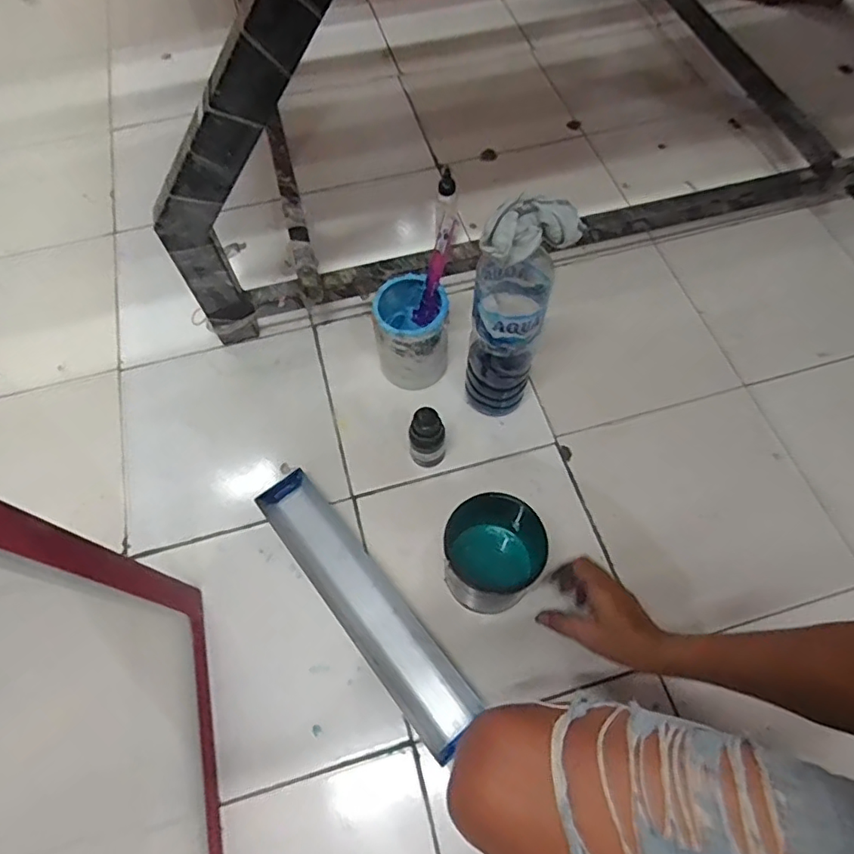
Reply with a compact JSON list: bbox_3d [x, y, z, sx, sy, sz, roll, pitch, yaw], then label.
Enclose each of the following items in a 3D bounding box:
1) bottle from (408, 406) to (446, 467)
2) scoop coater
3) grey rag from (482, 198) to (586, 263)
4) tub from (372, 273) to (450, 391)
[{"bbox_3d":[0.002,0.017,0.746,0.043,0.100,0.041,15,65,7],"label":"bottle"},{"bbox_3d":[-0.079,0.213,0.689,0.079,0.026,0.373,-37,69,-16],"label":"scoop coater"},{"bbox_3d":[0.101,-0.188,0.534,0.104,0.048,0.038,-18,65,-6],"label":"grey rag"},{"bbox_3d":[-0.021,-0.129,0.794,0.096,0.140,0.105,0,64,0],"label":"tub"}]

